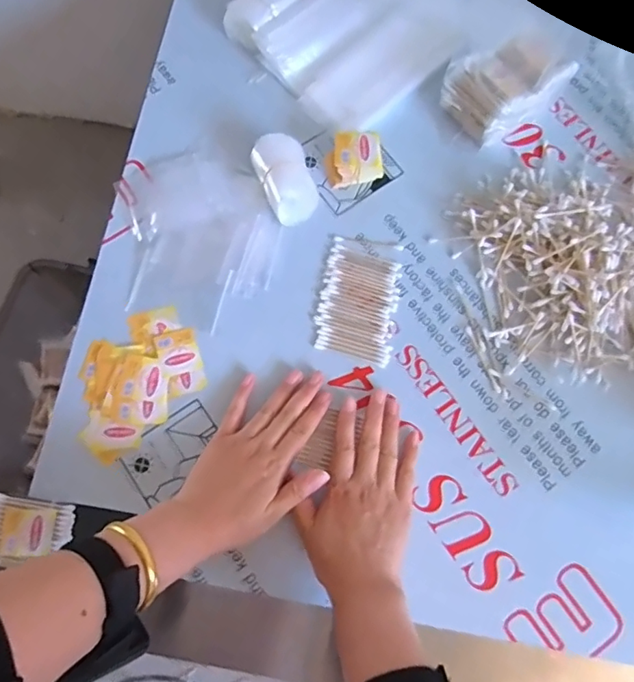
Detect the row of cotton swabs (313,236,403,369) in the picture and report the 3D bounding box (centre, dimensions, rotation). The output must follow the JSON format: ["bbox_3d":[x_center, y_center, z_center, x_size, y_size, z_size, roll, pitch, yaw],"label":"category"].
[{"bbox_3d":[0.043,-0.043,0.526,0.077,0.004,0.125,10,76,2],"label":"row of cotton swabs"}]

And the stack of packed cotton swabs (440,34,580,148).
[{"bbox_3d":[0.192,-0.271,0.543,0.097,0.078,0.088,-38,79,-9],"label":"stack of packed cotton swabs"}]

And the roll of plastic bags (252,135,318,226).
[{"bbox_3d":[-0.031,-0.166,0.537,0.052,0.037,0.084,-21,77,-6],"label":"roll of plastic bags"}]

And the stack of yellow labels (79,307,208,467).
[{"bbox_3d":[-0.176,0.036,0.502,0.139,0.008,0.099,-44,80,-10],"label":"stack of yellow labels"}]

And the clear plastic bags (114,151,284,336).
[{"bbox_3d":[-0.127,-0.108,0.534,0.173,0.016,0.175,16,76,4],"label":"clear plastic bags"}]

